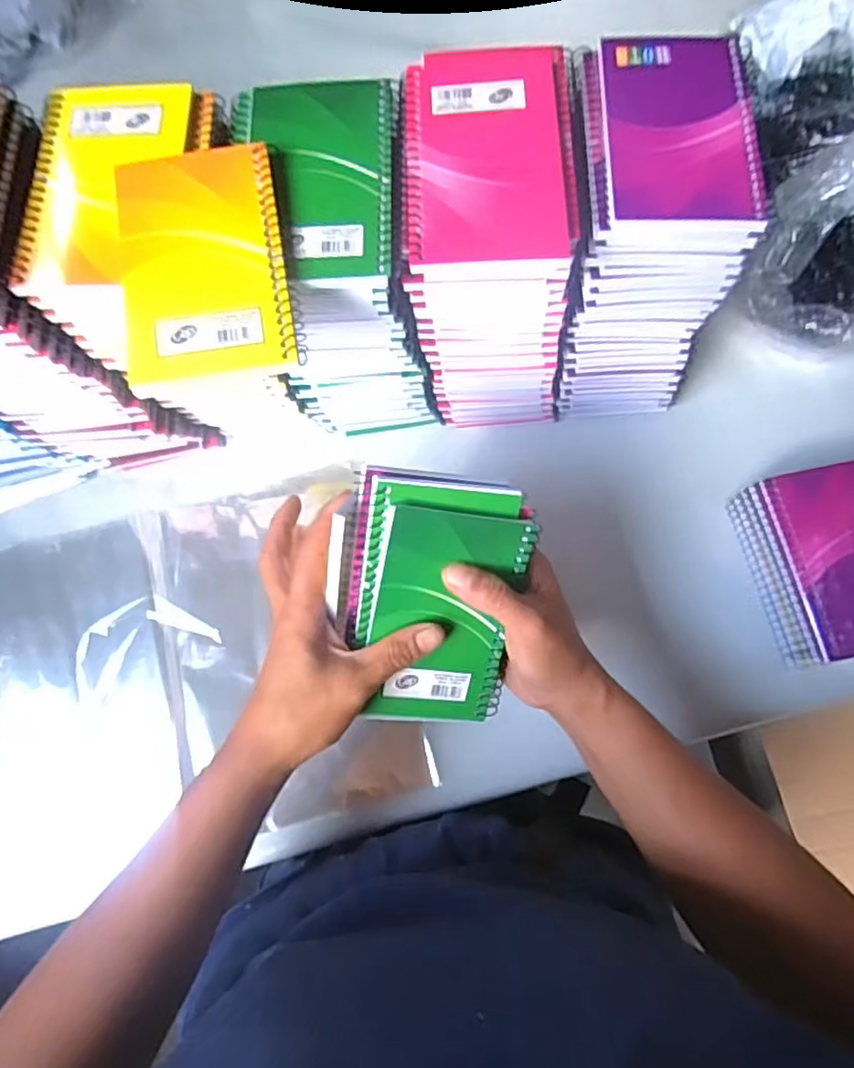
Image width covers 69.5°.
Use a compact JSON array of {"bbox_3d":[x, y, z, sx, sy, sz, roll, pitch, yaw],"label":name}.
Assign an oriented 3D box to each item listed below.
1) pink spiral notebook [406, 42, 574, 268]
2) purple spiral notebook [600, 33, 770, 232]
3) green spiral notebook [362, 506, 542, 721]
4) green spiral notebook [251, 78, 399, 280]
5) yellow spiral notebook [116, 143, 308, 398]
[{"bbox_3d":[0.030,-0.206,0.327,0.082,0.008,0.140,-2,75,2],"label":"pink spiral notebook"},{"bbox_3d":[0.139,-0.225,0.338,0.081,0.007,0.130,1,75,2],"label":"purple spiral notebook"},{"bbox_3d":[0.011,0.052,0.350,0.081,0.006,0.132,6,111,-10],"label":"green spiral notebook"},{"bbox_3d":[-0.056,-0.195,0.332,0.077,0.007,0.128,-1,75,2],"label":"green spiral notebook"},{"bbox_3d":[-0.111,-0.137,0.310,0.081,0.013,0.124,-11,75,-1],"label":"yellow spiral notebook"}]

